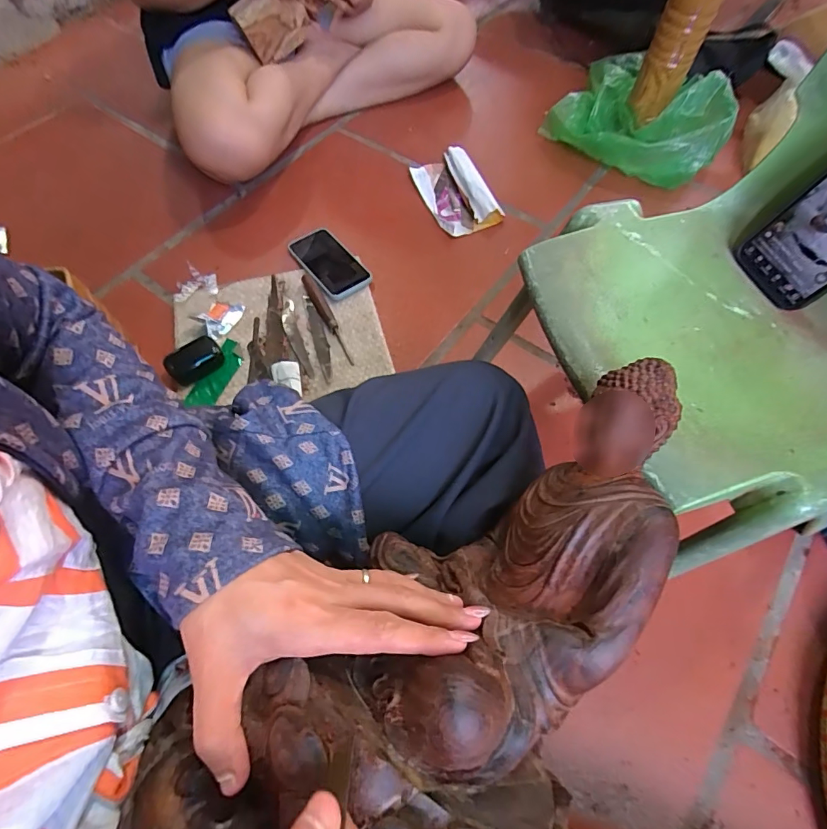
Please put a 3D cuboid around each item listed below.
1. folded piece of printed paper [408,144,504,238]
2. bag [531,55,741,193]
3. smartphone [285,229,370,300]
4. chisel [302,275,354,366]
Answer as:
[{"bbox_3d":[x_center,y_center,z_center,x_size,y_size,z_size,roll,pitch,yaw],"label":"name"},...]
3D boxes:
[{"bbox_3d":[0.073,-0.405,0.830,0.110,0.030,0.194,-18,64,-10],"label":"folded piece of printed paper"},{"bbox_3d":[0.444,-0.584,0.863,0.307,0.104,0.276,32,67,15],"label":"bag"},{"bbox_3d":[-0.143,-0.256,0.761,0.080,0.011,0.158,-35,68,-17],"label":"smartphone"},{"bbox_3d":[-0.132,-0.153,0.711,0.017,0.013,0.181,-26,66,-14],"label":"chisel"}]

